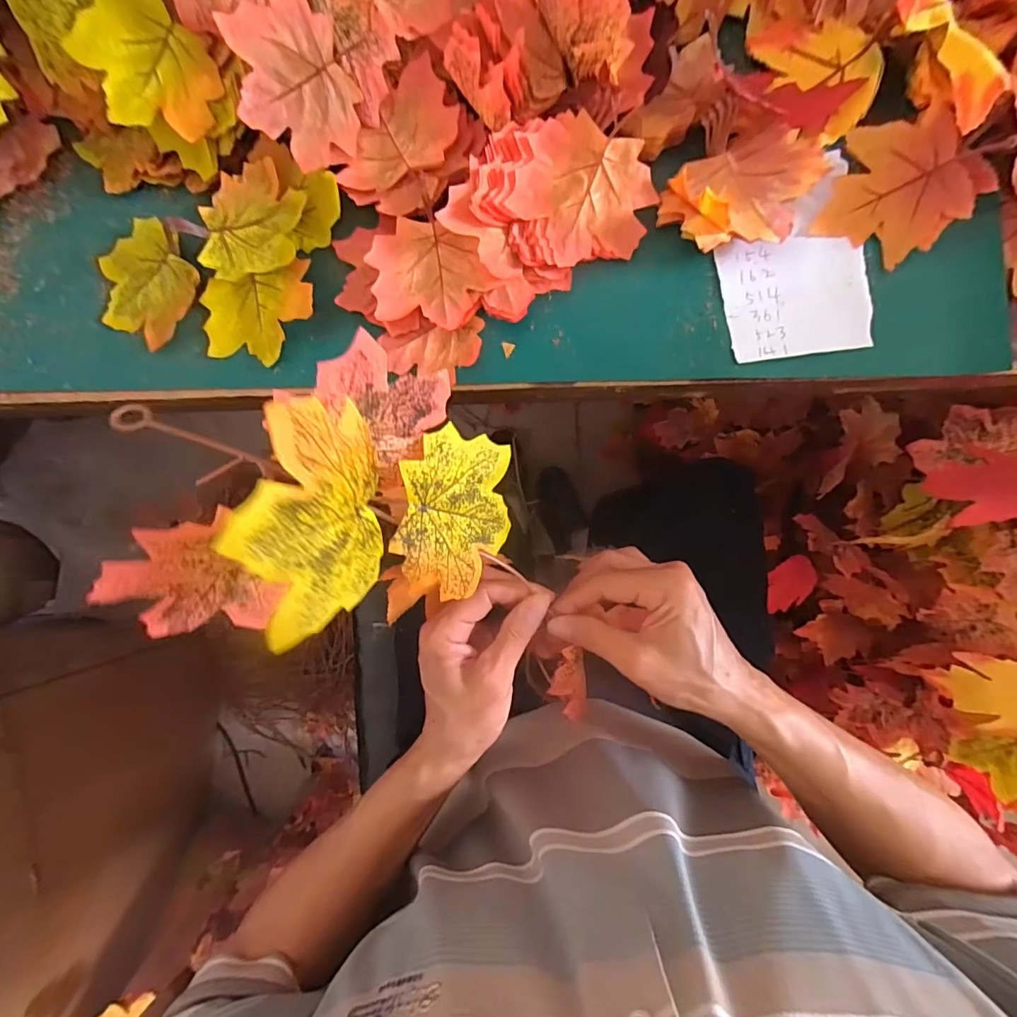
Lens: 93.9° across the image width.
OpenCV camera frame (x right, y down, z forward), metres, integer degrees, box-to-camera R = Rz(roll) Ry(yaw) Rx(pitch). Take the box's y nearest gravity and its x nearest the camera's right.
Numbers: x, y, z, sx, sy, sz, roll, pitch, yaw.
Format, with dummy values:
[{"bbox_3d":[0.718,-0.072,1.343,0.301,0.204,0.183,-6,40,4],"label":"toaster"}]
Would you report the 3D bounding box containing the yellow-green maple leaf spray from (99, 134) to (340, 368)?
[{"bbox_3d":[-0.218,-0.195,0.353,0.173,0.025,0.153,12,87,5],"label":"yellow-green maple leaf spray"}]

